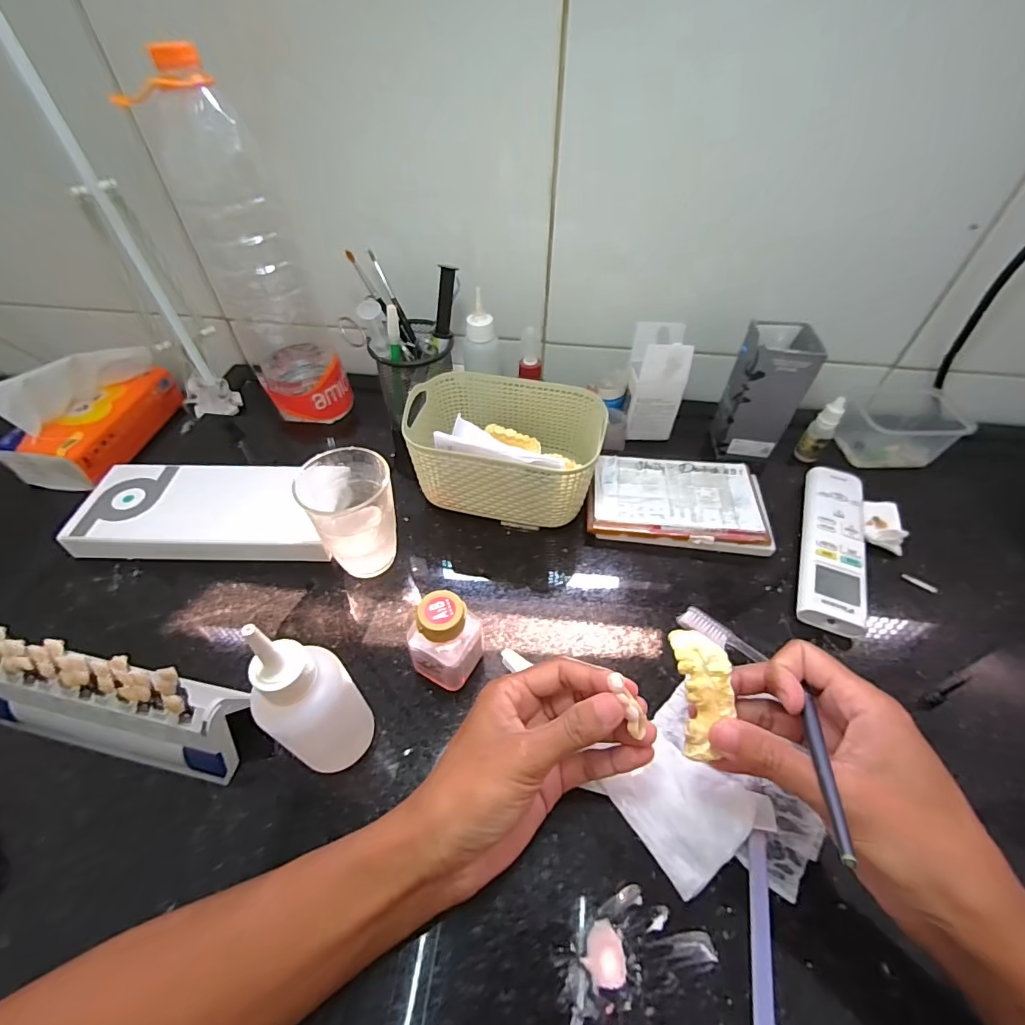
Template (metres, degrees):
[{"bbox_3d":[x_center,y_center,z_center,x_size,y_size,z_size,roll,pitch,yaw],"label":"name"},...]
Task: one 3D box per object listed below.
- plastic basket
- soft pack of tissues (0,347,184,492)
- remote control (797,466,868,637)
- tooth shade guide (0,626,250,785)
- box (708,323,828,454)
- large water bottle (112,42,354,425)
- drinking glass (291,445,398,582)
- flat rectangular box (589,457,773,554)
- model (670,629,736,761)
[{"bbox_3d":[-0.006,-0.061,0.438,0.158,0.090,0.120,11,49,9],"label":"plastic basket"},{"bbox_3d":[-0.500,-0.125,0.553,0.099,0.103,0.172,2,49,1],"label":"soft pack of tissues"},{"bbox_3d":[0.277,0.026,0.409,0.047,0.025,0.174,19,50,16],"label":"remote control"},{"bbox_3d":[-0.251,0.115,0.282,0.190,0.086,0.041,7,48,6],"label":"tooth shade guide"},{"bbox_3d":[0.252,-0.119,0.477,0.063,0.130,0.053,11,49,10],"label":"box"},{"bbox_3d":[-0.242,-0.238,0.463,0.084,0.300,0.096,-15,50,-14],"label":"large water bottle"},{"bbox_3d":[-0.122,0.006,0.373,0.061,0.096,0.062,-34,56,-27],"label":"drinking glass"},{"bbox_3d":[0.153,-0.009,0.440,0.158,0.027,0.095,7,48,6],"label":"flat rectangular box"},{"bbox_3d":[0.102,0.098,0.253,0.025,0.016,0.065,0,81,0],"label":"model"}]

